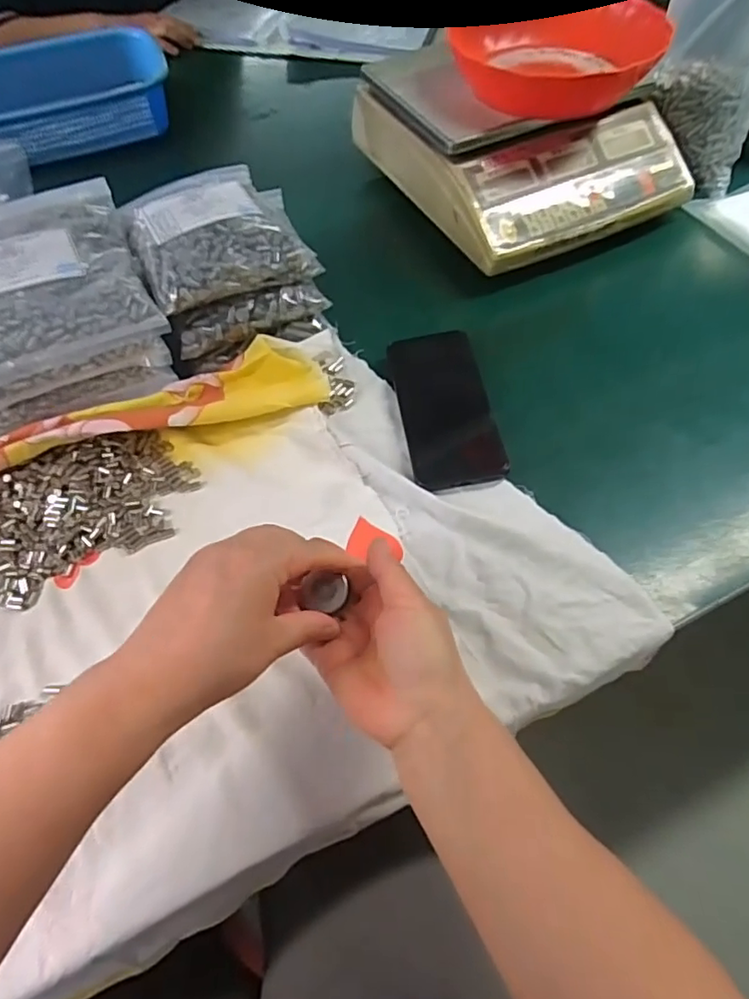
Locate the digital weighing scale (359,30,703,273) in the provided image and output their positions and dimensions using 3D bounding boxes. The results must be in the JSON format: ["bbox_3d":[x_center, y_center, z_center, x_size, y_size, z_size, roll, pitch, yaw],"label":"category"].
[{"bbox_3d":[0.159,-0.405,0.640,0.263,0.087,0.308,-23,61,-11],"label":"digital weighing scale"}]

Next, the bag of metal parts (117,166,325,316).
[{"bbox_3d":[-0.149,-0.250,0.534,0.147,0.038,0.168,-24,61,-11],"label":"bag of metal parts"}]

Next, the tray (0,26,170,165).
[{"bbox_3d":[-0.435,-0.563,0.806,0.286,0.063,0.212,-17,60,-7],"label":"tray"}]

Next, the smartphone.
[{"bbox_3d":[0.060,-0.080,0.495,0.074,0.010,0.154,-12,65,3],"label":"smartphone"}]

